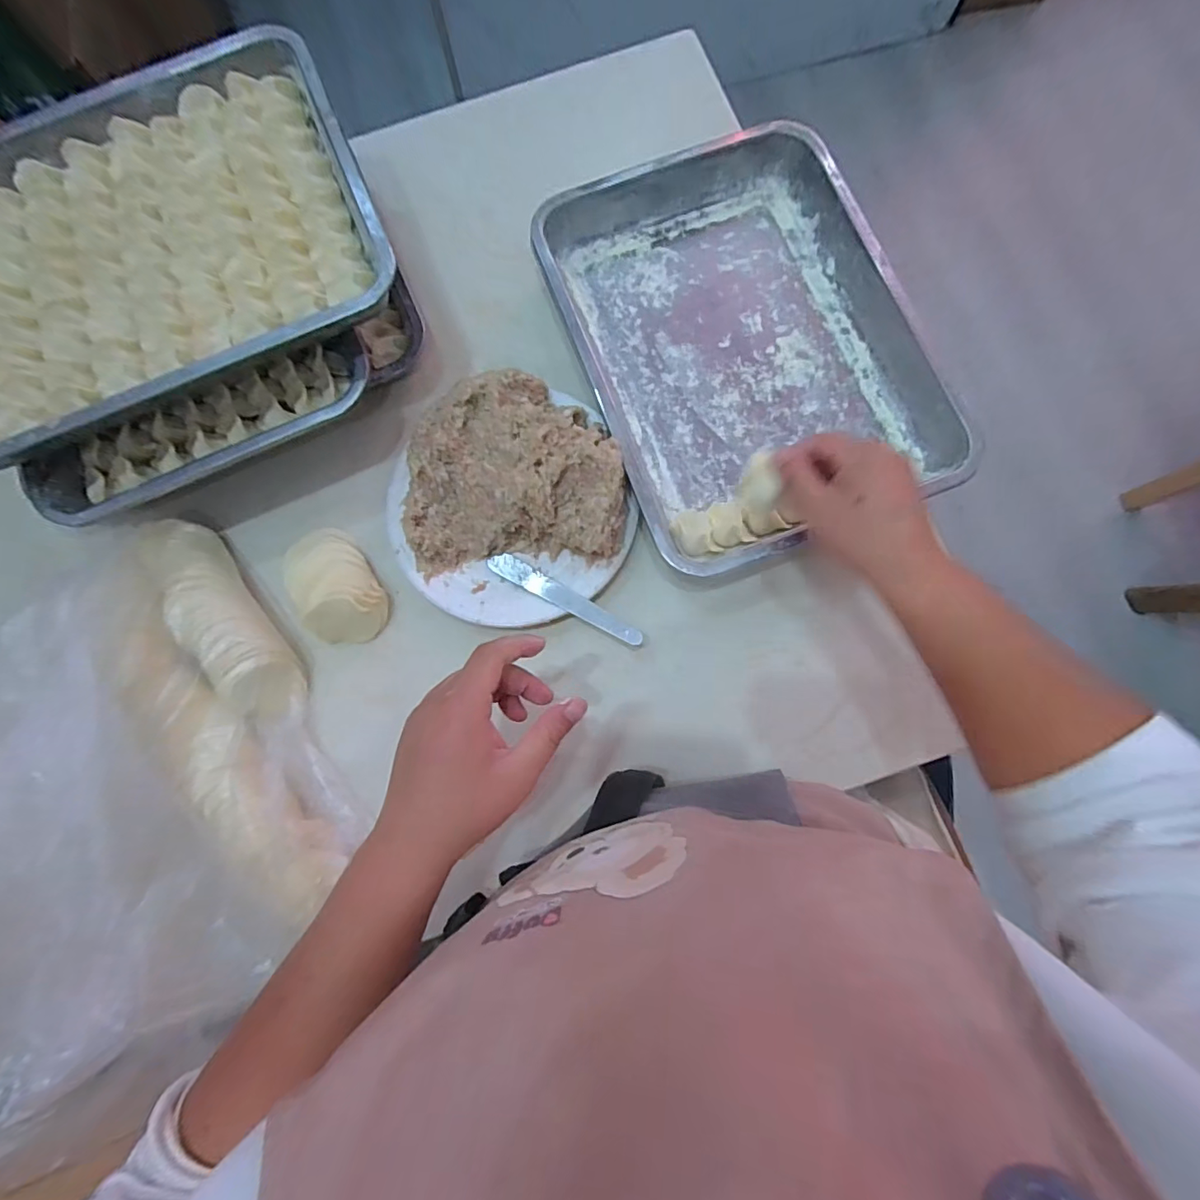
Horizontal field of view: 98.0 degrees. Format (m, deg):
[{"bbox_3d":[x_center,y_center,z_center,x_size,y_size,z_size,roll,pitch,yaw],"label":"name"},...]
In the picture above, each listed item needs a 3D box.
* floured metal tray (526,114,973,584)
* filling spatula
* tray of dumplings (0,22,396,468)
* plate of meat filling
[{"bbox_3d":[0.126,-0.240,0.483,0.282,0.047,0.399,-19,79,-2],"label":"floured metal tray"},{"bbox_3d":[-0.037,-0.005,0.460,0.143,0.004,0.019,29,79,13],"label":"filling spatula"},{"bbox_3d":[-0.390,-0.296,0.427,0.398,0.033,0.321,-22,80,-3],"label":"tray of dumplings"},{"bbox_3d":[-0.081,-0.085,0.454,0.204,0.058,0.202,0,79,1],"label":"plate of meat filling"}]

